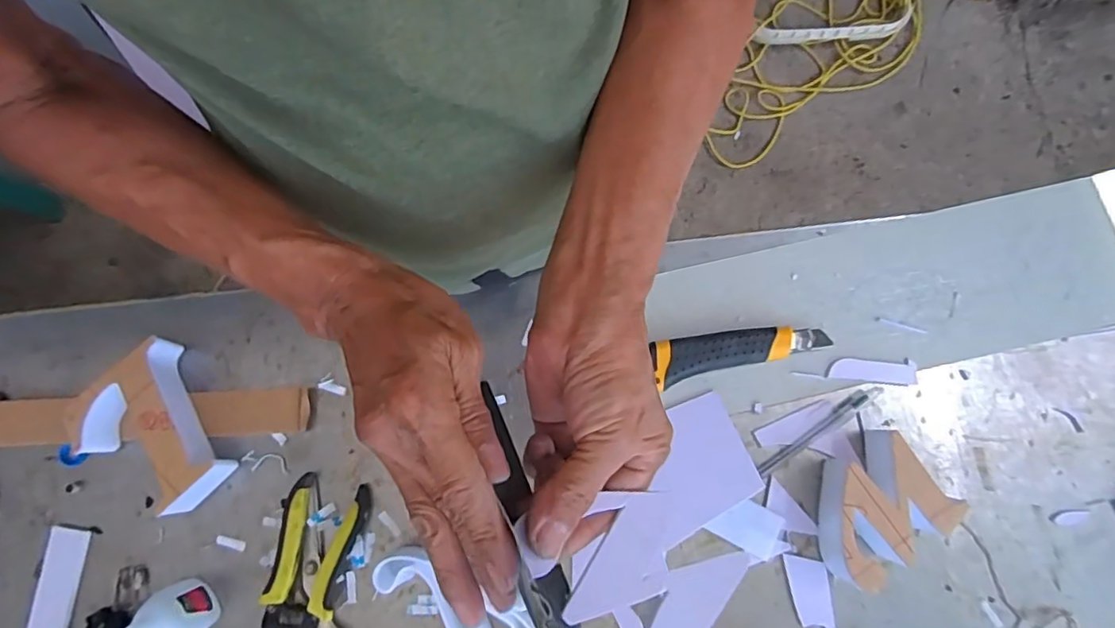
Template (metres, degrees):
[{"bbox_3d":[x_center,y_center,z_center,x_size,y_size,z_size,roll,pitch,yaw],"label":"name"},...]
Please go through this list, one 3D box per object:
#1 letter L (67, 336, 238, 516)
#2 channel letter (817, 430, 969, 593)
[{"bbox_3d":[-0.337,0.100,0.472,0.085,0.049,0.134,-30,80,-7],"label":"letter L"},{"bbox_3d":[0.253,0.156,0.462,0.100,0.048,0.080,-34,80,-7],"label":"channel letter"}]

